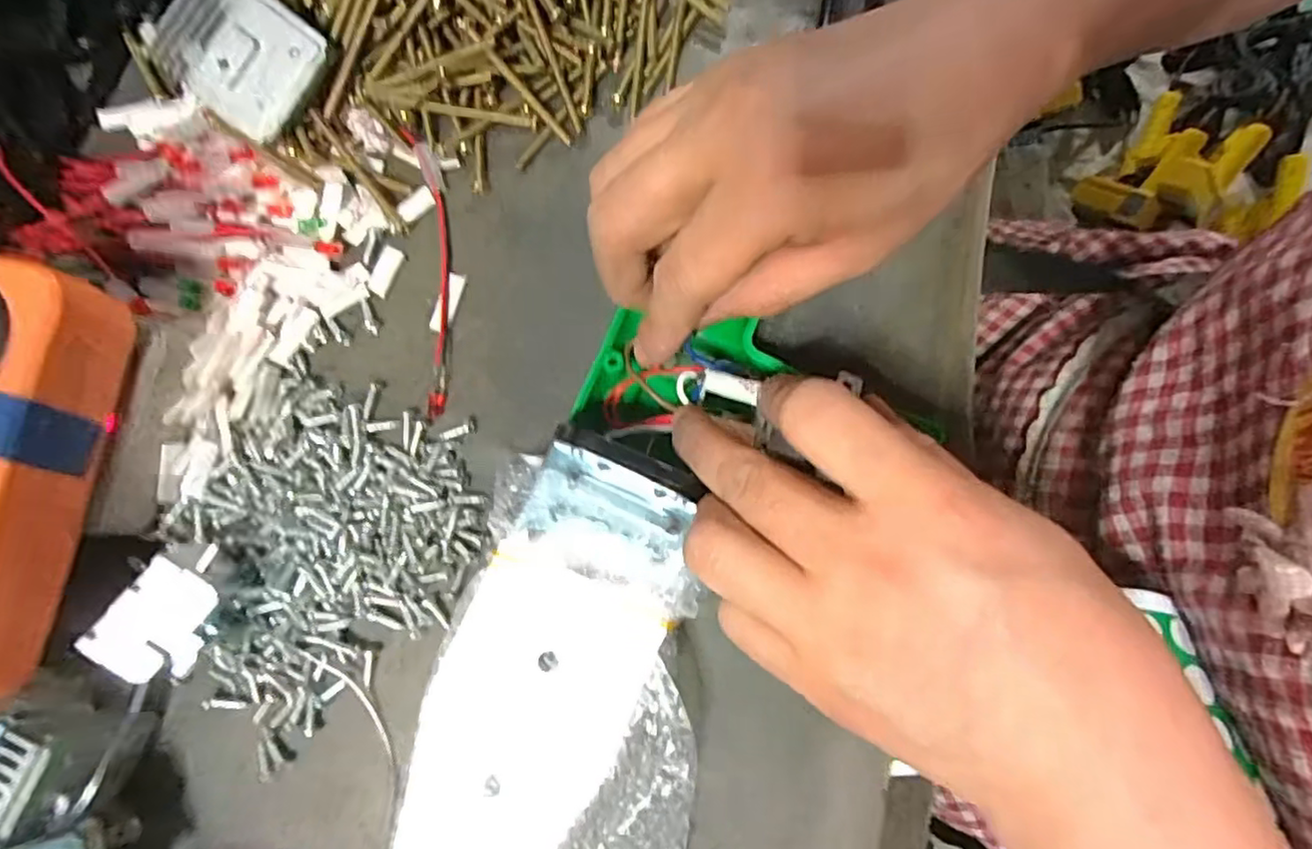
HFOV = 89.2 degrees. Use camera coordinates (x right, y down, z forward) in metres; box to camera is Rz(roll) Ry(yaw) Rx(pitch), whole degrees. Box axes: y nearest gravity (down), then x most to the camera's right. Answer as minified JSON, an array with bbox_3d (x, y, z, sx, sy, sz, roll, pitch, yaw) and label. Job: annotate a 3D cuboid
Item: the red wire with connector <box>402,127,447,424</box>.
[{"bbox_3d":[-0.086,-0.062,0.256,0.012,0.006,0.116,-7,80,-2],"label":"red wire with connector"}]

